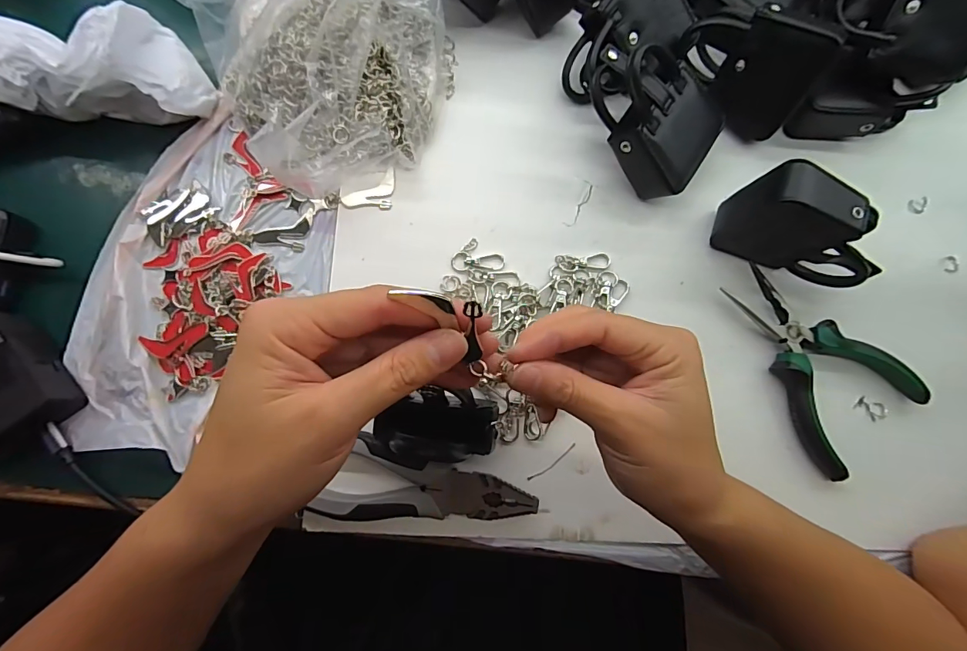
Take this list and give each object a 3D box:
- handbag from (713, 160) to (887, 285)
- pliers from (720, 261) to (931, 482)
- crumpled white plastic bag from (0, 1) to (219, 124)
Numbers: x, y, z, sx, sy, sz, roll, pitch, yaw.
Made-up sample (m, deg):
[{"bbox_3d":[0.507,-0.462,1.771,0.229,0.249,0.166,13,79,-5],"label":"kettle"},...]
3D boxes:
[{"bbox_3d":[0.229,-0.067,0.308,0.106,0.073,0.049,24,82,1],"label":"handbag"},{"bbox_3d":[0.234,0.028,0.319,0.092,0.022,0.145,-44,85,-7],"label":"pliers"},{"bbox_3d":[-0.273,-0.181,0.300,0.144,0.075,0.065,-3,82,-16],"label":"crumpled white plastic bag"}]

